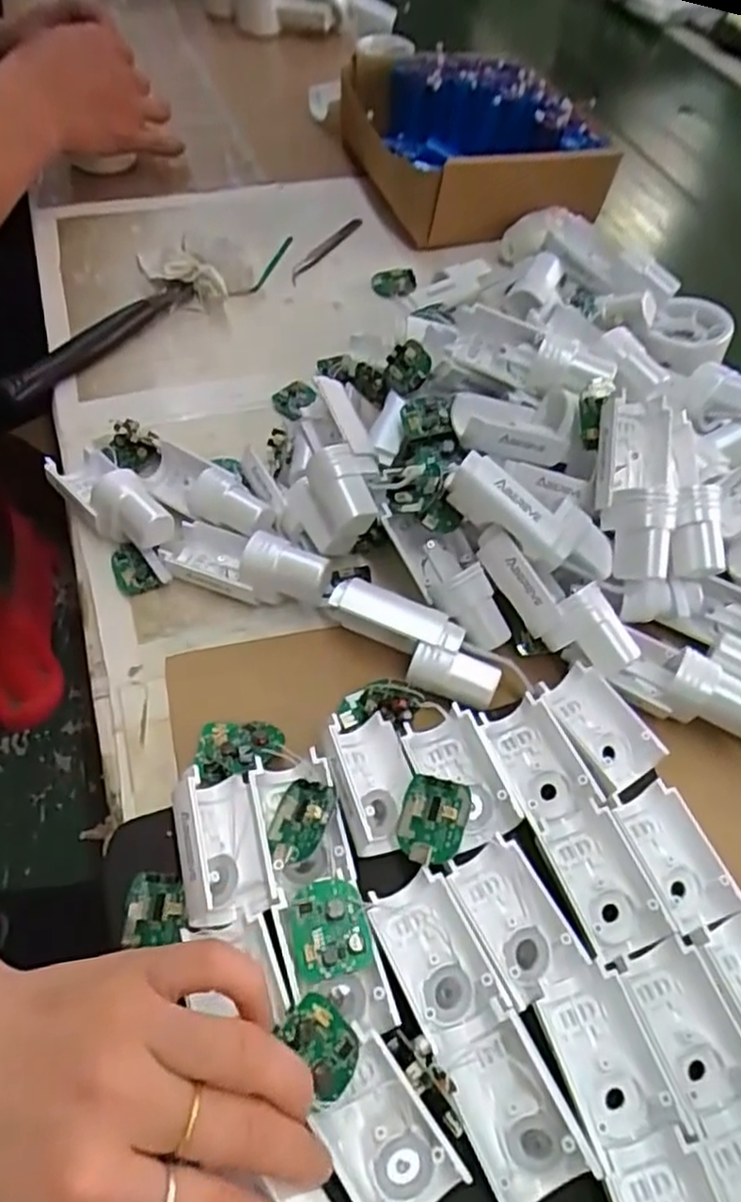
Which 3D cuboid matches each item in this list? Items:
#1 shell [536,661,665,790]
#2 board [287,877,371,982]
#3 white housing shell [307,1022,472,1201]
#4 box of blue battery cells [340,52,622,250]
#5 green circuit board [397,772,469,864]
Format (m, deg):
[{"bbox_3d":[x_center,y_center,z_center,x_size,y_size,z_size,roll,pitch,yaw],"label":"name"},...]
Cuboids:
[{"bbox_3d":[0.109,0.058,0.337,0.034,0.020,0.058,-20,59,-17],"label":"shell"},{"bbox_3d":[-0.016,0.125,0.269,0.029,0.006,0.033,-8,56,-10],"label":"board"},{"bbox_3d":[0.004,0.182,0.241,0.034,0.021,0.053,-30,63,-22],"label":"white housing shell"},{"bbox_3d":[0.087,-0.429,0.652,0.194,0.063,0.233,-12,57,-13],"label":"box of blue battery cells"},{"bbox_3d":[0.025,0.090,0.291,0.027,0.006,0.034,10,70,24],"label":"green circuit board"}]

